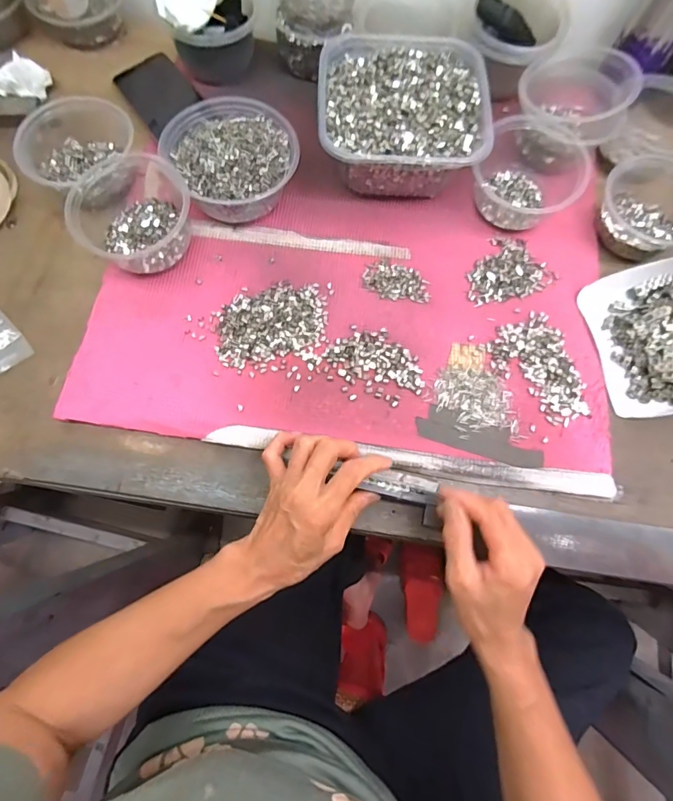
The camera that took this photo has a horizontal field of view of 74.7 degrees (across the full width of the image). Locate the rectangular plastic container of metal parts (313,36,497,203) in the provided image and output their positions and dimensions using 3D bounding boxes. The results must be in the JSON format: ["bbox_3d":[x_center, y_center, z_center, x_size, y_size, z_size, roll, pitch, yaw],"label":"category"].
[{"bbox_3d":[0.069,-0.312,0.488,0.171,0.073,0.175,1,74,-2],"label":"rectangular plastic container of metal parts"}]

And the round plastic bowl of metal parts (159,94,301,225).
[{"bbox_3d":[-0.109,-0.255,0.470,0.122,0.057,0.131,1,74,-2],"label":"round plastic bowl of metal parts"}]

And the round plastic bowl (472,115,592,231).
[{"bbox_3d":[0.213,-0.249,0.482,0.110,0.058,0.115,1,74,-2],"label":"round plastic bowl"}]

